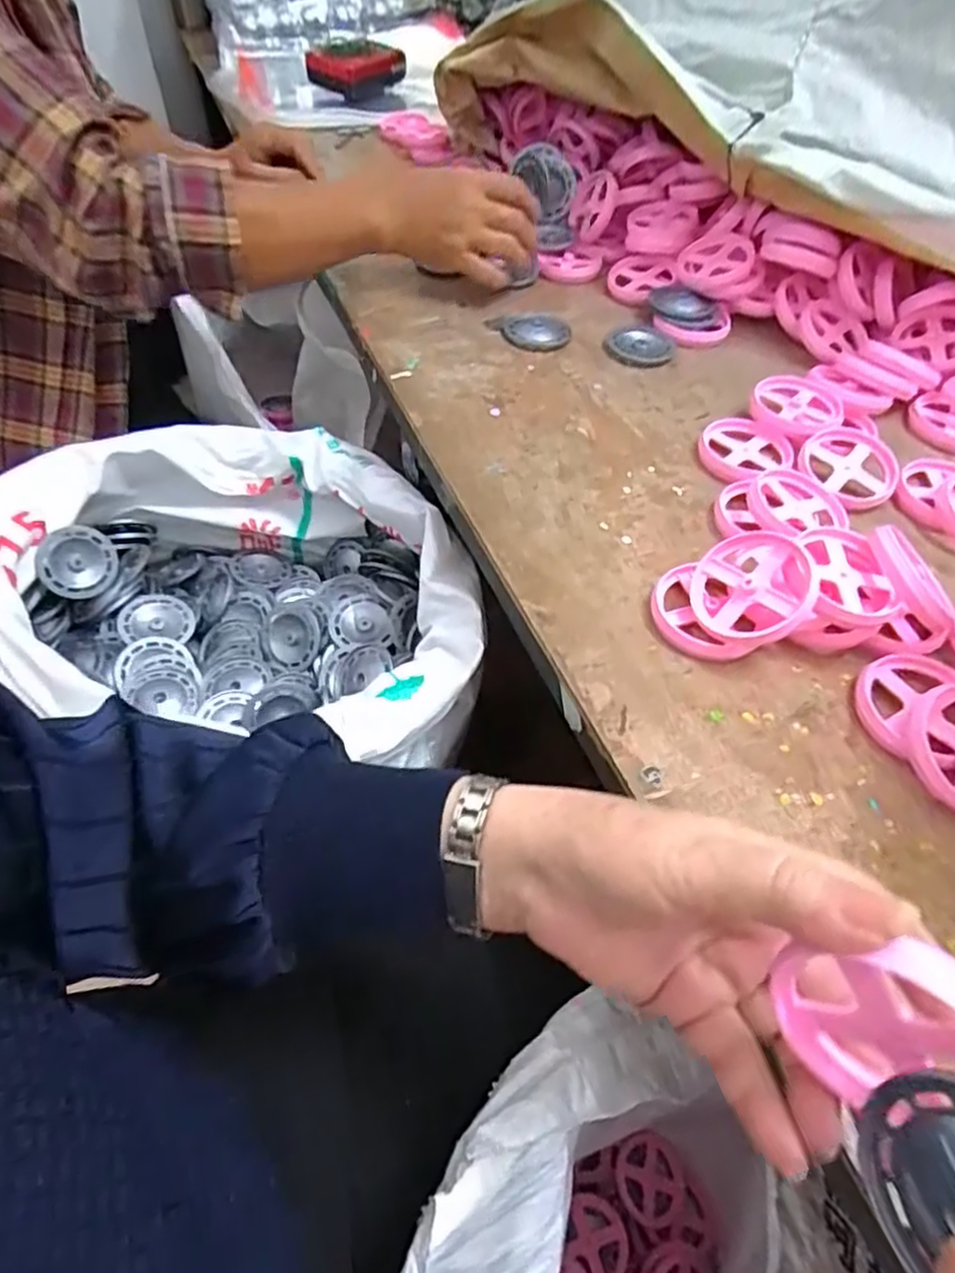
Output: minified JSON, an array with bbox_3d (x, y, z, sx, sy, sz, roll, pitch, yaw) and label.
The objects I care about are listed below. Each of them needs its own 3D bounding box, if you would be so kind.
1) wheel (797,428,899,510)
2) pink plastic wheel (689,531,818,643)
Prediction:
[{"bbox_3d":[0.260,-0.119,0.474,0.062,0.013,0.063,1,52,-2],"label":"wheel"},{"bbox_3d":[0.149,-0.026,0.371,0.063,0.014,0.065,-13,57,30],"label":"pink plastic wheel"}]

